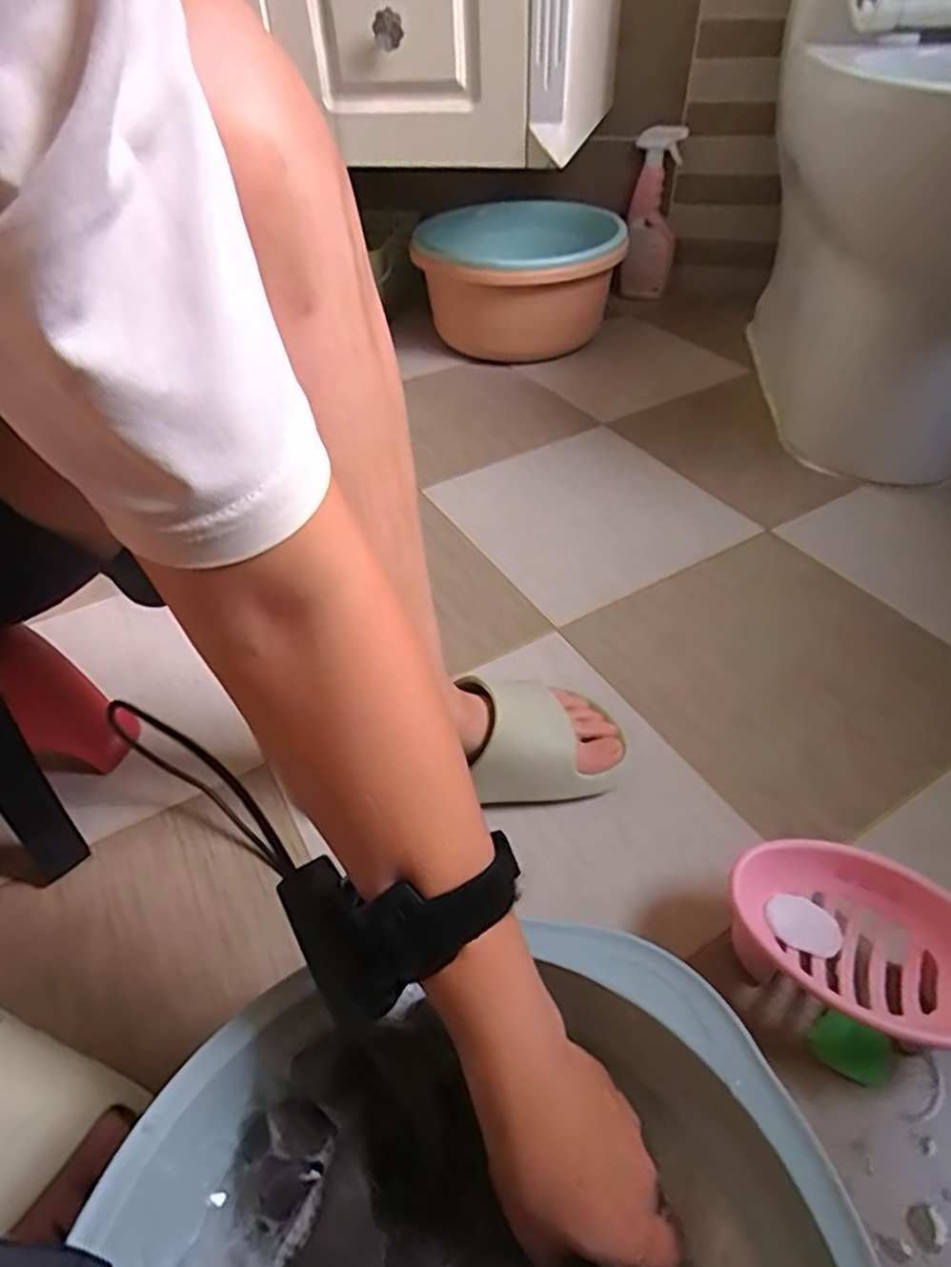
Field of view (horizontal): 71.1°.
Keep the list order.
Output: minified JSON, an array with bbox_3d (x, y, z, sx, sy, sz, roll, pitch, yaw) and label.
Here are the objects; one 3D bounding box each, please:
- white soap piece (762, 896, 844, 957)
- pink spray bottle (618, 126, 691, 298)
[{"bbox_3d":[0.205,0.182,0.417,0.047,0.005,0.029,24,74,13],"label":"white soap piece"},{"bbox_3d":[0.309,-0.727,1.166,0.097,0.265,0.058,30,53,28],"label":"pink spray bottle"}]

